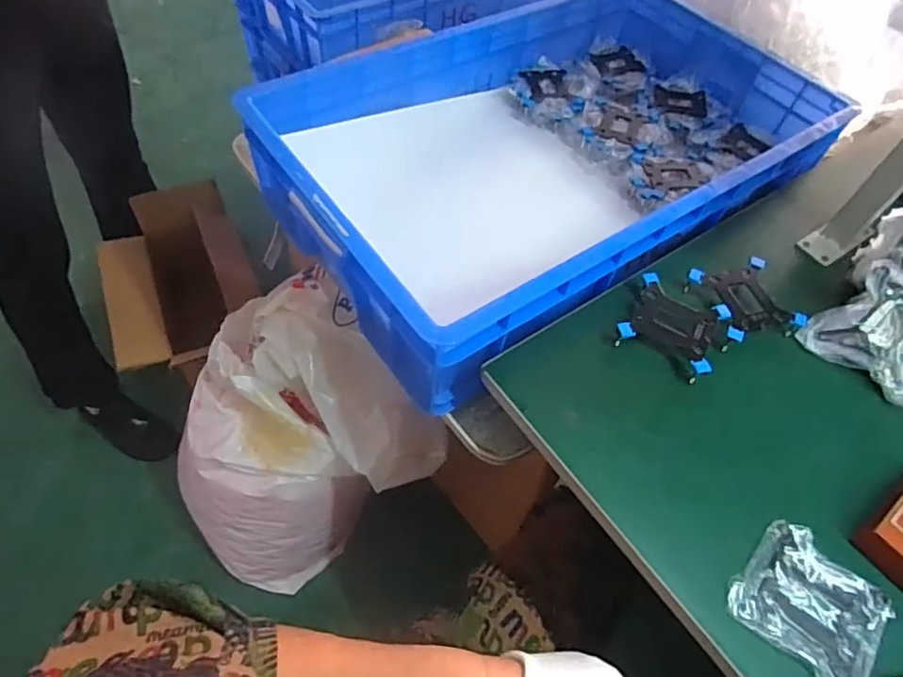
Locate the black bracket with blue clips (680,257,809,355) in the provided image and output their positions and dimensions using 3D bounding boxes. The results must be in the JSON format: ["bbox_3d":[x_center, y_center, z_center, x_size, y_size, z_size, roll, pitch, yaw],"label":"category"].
[{"bbox_3d":[0.290,-0.037,0.578,0.085,0.032,0.086,-11,59,-11],"label":"black bracket with blue clips"}]

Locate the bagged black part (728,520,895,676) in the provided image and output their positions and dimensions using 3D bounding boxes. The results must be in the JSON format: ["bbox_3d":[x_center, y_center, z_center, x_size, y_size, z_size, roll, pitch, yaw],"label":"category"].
[{"bbox_3d":[0.269,0.198,0.430,0.094,0.009,0.100,-39,67,-24],"label":"bagged black part"}]

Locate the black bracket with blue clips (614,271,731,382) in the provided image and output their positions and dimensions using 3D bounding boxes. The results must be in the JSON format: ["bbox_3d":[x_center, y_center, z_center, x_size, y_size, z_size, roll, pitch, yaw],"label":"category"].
[{"bbox_3d":[0.211,-0.011,0.555,0.084,0.028,0.083,27,60,13],"label":"black bracket with blue clips"}]

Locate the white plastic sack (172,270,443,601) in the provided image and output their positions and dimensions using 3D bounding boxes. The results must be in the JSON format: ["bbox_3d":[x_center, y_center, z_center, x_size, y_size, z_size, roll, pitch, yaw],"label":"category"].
[{"bbox_3d":[-0.263,0.213,0.960,0.341,0.519,0.362,-35,66,-23],"label":"white plastic sack"}]

